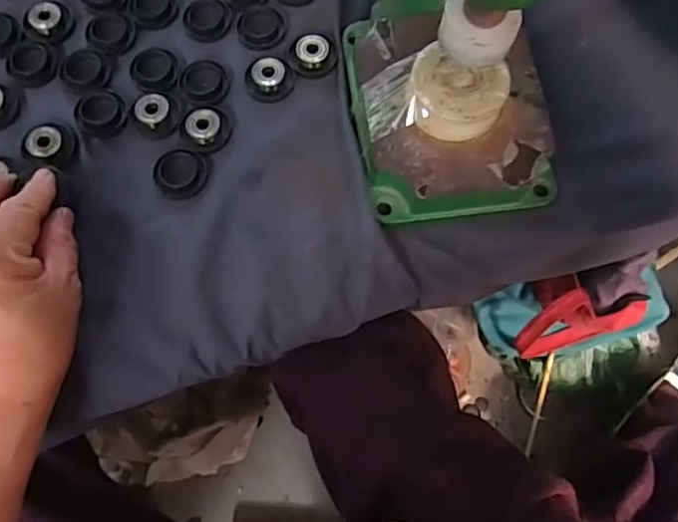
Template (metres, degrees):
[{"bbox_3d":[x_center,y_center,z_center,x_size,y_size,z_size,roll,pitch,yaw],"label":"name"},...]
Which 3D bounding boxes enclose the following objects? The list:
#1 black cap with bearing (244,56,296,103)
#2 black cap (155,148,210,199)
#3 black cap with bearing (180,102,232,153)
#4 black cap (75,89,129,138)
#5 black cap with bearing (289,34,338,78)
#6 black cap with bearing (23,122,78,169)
[{"bbox_3d":[-0.046,-0.121,0.393,0.030,0.010,0.028,0,73,0],"label":"black cap with bearing"},{"bbox_3d":[-0.100,-0.056,0.375,0.031,0.008,0.032,0,73,0],"label":"black cap"},{"bbox_3d":[-0.087,-0.089,0.384,0.033,0.010,0.033,0,73,0],"label":"black cap with bearing"},{"bbox_3d":[-0.155,-0.096,0.386,0.032,0.008,0.029,-38,77,-11],"label":"black cap"},{"bbox_3d":[-0.016,-0.139,0.397,0.030,0.008,0.028,0,73,0],"label":"black cap with bearing"},{"bbox_3d":[-0.184,-0.075,0.377,0.031,0.011,0.029,0,73,0],"label":"black cap with bearing"}]

